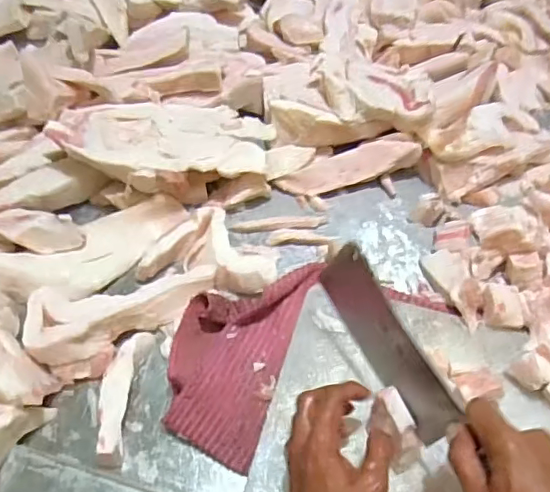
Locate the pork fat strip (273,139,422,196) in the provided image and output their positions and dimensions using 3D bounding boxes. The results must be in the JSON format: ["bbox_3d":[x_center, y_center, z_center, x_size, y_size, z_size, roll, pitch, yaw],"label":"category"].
[{"bbox_3d":[0.087,-0.094,0.674,0.167,0.012,0.040,-16,94,6],"label":"pork fat strip"}]

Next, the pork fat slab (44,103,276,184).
[{"bbox_3d":[-0.124,-0.118,0.652,0.245,0.057,0.113,-6,55,-4],"label":"pork fat slab"}]

